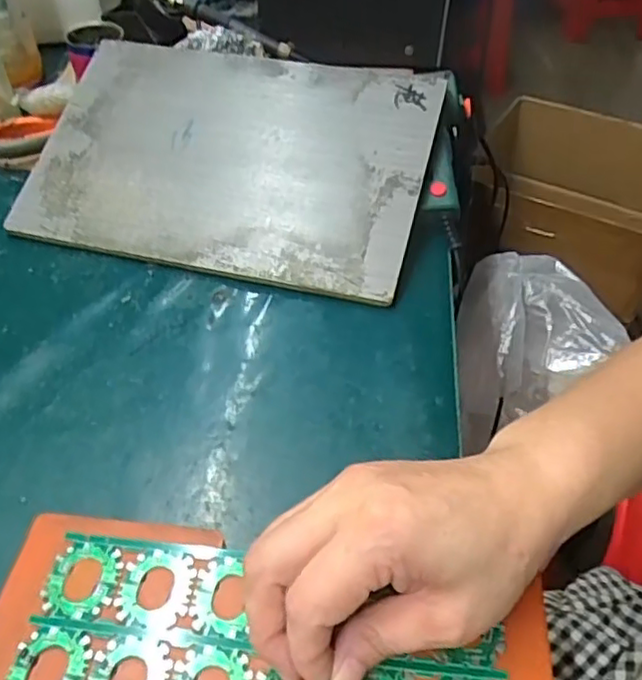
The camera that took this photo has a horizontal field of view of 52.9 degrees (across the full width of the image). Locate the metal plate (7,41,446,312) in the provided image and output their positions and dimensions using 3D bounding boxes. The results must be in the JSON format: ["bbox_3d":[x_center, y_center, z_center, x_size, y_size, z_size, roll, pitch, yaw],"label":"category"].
[{"bbox_3d":[-0.073,-0.144,0.499,0.300,0.008,0.203,11,67,11],"label":"metal plate"}]

